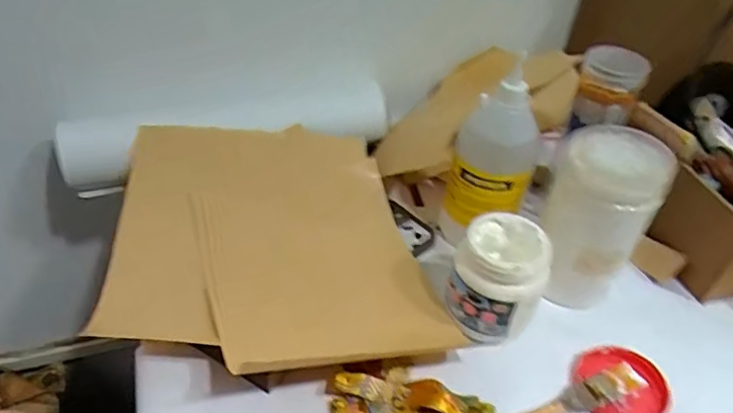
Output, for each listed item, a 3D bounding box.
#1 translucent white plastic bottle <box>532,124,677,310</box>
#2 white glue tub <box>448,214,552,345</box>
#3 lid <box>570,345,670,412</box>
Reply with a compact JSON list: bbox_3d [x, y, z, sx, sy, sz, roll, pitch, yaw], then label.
[{"bbox_3d":[0.200,0.016,0.512,0.085,0.156,0.083,23,44,19],"label":"translucent white plastic bottle"},{"bbox_3d":[0.109,0.065,0.482,0.076,0.091,0.077,19,43,15],"label":"white glue tub"},{"bbox_3d":[0.208,0.144,0.462,0.075,0.011,0.071,1,42,-1],"label":"lid"}]

